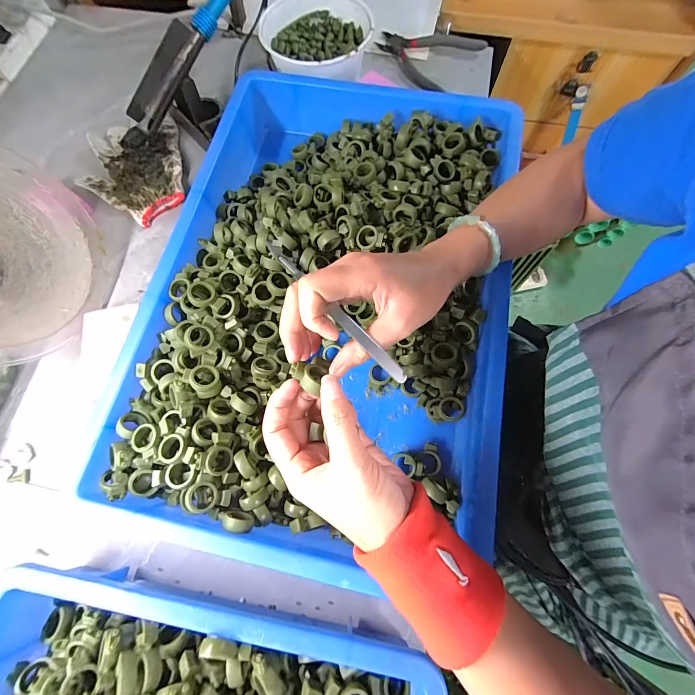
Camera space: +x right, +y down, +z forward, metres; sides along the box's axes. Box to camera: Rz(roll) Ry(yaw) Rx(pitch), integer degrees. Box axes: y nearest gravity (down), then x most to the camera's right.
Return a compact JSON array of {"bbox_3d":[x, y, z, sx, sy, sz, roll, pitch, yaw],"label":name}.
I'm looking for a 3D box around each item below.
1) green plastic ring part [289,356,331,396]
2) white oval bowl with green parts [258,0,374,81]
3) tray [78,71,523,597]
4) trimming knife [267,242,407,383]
[{"bbox_3d":[-0.029,0.018,0.251,0.026,0.023,0.031,17,73,6],"label":"green plastic ring part"},{"bbox_3d":[-0.043,-0.473,0.521,0.165,0.056,0.176,-15,72,-4],"label":"white oval bowl with green parts"},{"bbox_3d":[-0.020,-0.073,0.388,0.391,0.078,0.554,12,73,5],"label":"tray"},{"bbox_3d":[-0.008,-0.025,0.238,0.135,0.006,0.010,45,78,0],"label":"trimming knife"}]

